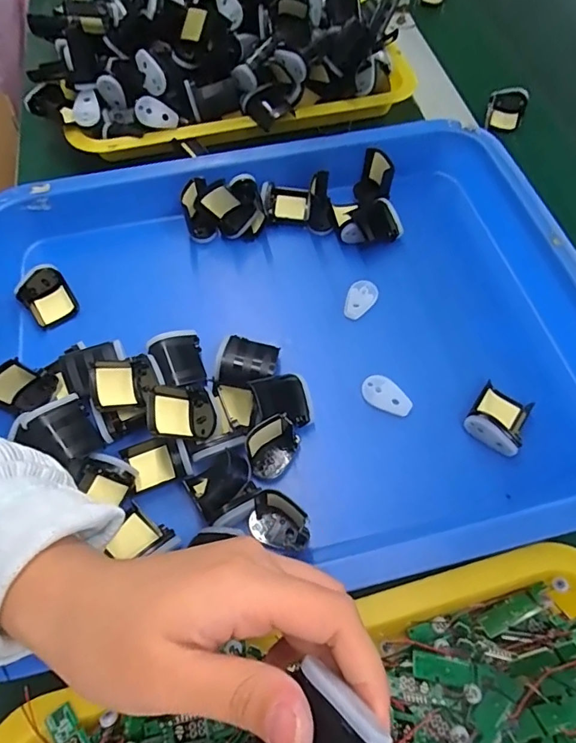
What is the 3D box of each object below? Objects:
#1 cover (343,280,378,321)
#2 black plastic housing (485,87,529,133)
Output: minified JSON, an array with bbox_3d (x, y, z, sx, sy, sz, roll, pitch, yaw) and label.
[{"bbox_3d":[0.056,-0.056,0.369,0.021,0.007,0.037,31,67,15],"label":"cover"},{"bbox_3d":[0.223,-0.266,0.488,0.036,0.015,0.046,11,93,9],"label":"black plastic housing"}]

